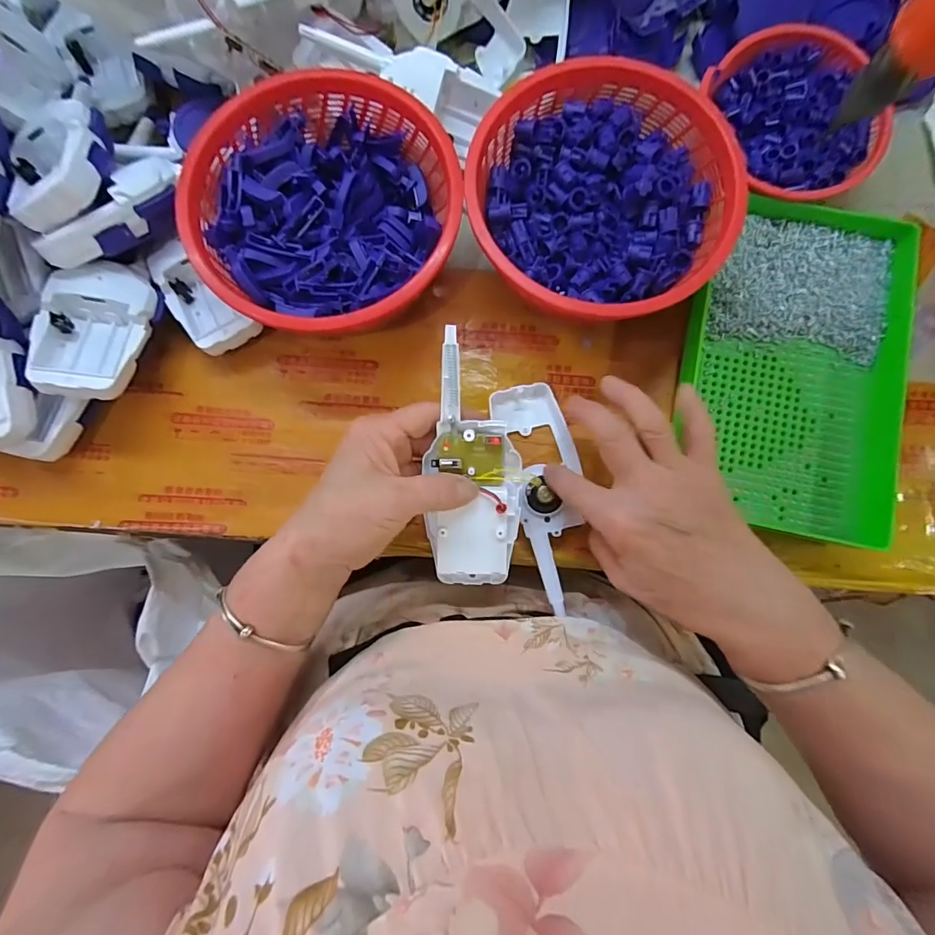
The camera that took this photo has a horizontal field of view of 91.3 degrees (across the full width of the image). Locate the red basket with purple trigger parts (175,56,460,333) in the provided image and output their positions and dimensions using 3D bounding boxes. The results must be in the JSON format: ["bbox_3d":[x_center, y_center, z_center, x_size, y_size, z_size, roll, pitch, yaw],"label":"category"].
[{"bbox_3d":[-0.095,-0.175,0.335,0.176,0.078,0.180,0,83,-1],"label":"red basket with purple trigger parts"}]

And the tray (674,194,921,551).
[{"bbox_3d":[0.239,-0.077,0.336,0.140,0.034,0.240,11,84,2],"label":"tray"}]

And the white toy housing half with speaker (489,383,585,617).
[{"bbox_3d":[0.056,0.019,0.337,0.060,0.019,0.165,-5,75,0],"label":"white toy housing half with speaker"}]

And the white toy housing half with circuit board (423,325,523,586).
[{"bbox_3d":[0.002,-0.001,0.296,0.061,0.017,0.162,-5,97,0],"label":"white toy housing half with circuit board"}]

